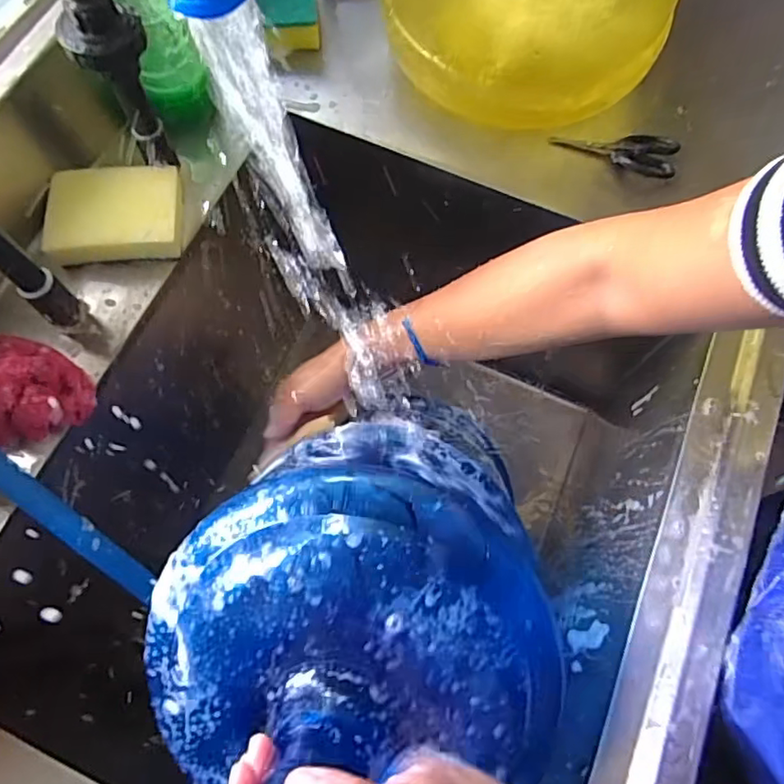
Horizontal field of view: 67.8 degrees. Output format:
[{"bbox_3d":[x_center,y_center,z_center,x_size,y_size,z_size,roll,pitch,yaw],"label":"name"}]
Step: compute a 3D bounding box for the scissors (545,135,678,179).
[{"bbox_3d":[0.202,-0.222,0.528,0.107,0.015,0.039,20,70,8],"label":"scissors"}]

